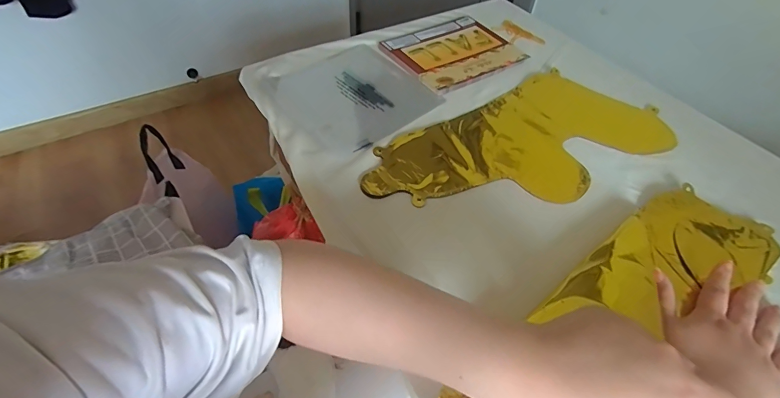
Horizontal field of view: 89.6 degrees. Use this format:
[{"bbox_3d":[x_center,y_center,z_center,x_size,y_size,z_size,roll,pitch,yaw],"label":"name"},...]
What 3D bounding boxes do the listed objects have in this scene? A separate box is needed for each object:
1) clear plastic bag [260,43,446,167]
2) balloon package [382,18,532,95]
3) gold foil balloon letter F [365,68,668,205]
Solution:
[{"bbox_3d":[-0.053,-0.157,0.588,0.210,0.010,0.206,-30,60,-26],"label":"clear plastic bag"},{"bbox_3d":[0.110,-0.255,0.674,0.205,0.008,0.172,-25,56,-21],"label":"balloon package"},{"bbox_3d":[0.175,-0.069,0.528,0.411,0.013,0.205,-29,57,-23],"label":"gold foil balloon letter F"}]

